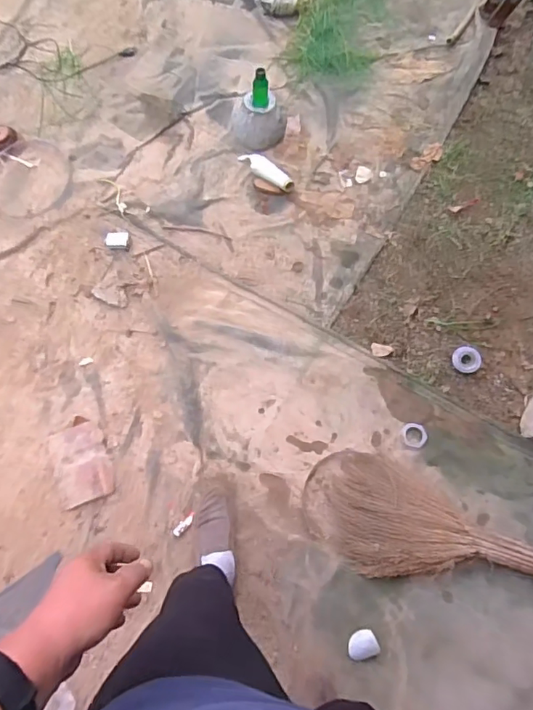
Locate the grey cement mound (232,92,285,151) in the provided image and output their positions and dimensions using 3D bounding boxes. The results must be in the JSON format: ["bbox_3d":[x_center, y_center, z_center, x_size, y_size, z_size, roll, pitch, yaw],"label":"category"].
[{"bbox_3d":[-0.020,-0.673,1.469,0.154,0.116,0.156,-4,73,-1],"label":"grey cement mound"}]

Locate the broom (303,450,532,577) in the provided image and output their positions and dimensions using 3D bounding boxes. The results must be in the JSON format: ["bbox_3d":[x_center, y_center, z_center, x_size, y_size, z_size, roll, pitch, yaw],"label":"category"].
[{"bbox_3d":[0.446,0.409,1.117,0.754,0.074,0.254,12,75,22],"label":"broom"}]

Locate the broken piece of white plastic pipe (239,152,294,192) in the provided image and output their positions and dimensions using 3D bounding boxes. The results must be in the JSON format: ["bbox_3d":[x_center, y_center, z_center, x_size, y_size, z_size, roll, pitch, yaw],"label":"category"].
[{"bbox_3d":[-0.003,-0.516,1.451,0.181,0.041,0.056,38,77,10],"label":"broken piece of white plastic pipe"}]

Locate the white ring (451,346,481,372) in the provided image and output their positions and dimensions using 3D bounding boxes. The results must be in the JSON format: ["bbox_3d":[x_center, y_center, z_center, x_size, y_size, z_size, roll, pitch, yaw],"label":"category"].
[{"bbox_3d":[0.504,0.011,1.301,0.068,0.018,0.068,0,73,0],"label":"white ring"}]

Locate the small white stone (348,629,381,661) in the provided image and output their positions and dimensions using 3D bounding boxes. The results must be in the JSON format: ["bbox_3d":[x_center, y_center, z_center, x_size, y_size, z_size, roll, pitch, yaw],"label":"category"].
[{"bbox_3d":[0.208,0.628,1.124,0.064,0.040,0.056,-21,75,-6],"label":"small white stone"}]

